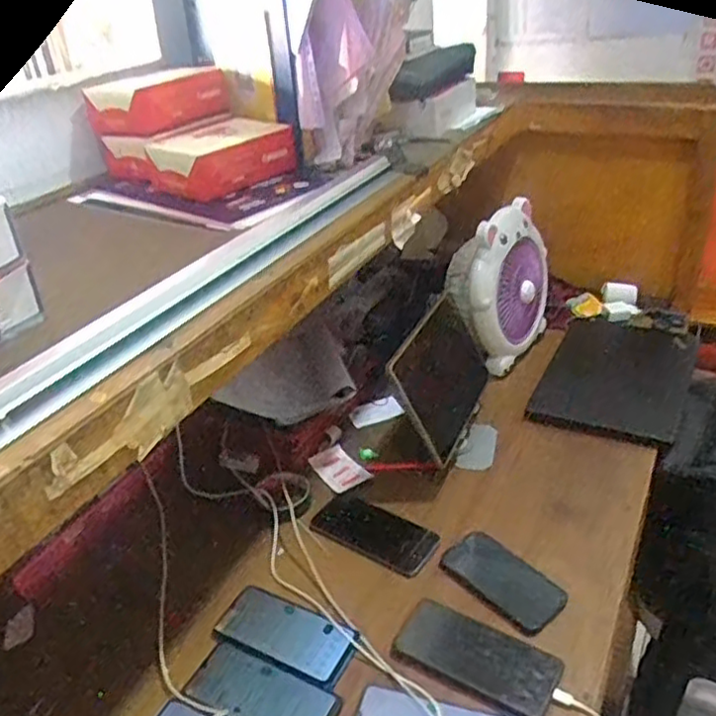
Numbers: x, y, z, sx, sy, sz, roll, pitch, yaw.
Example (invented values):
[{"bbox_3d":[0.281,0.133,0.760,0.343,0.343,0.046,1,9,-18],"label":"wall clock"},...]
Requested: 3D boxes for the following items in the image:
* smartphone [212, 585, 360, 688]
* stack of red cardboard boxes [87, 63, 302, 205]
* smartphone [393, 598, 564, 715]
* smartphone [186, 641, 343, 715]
[{"bbox_3d":[-0.082,0.314,0.792,0.164,0.007,0.081,10,33,25],"label":"smartphone"},{"bbox_3d":[-0.230,-0.316,0.963,0.229,0.123,0.171,18,38,35],"label":"stack of red cardboard boxes"},{"bbox_3d":[0.128,0.321,0.748,0.171,0.014,0.078,15,36,31],"label":"smartphone"},{"bbox_3d":[-0.102,0.352,0.722,0.162,0.005,0.075,12,34,27],"label":"smartphone"}]

